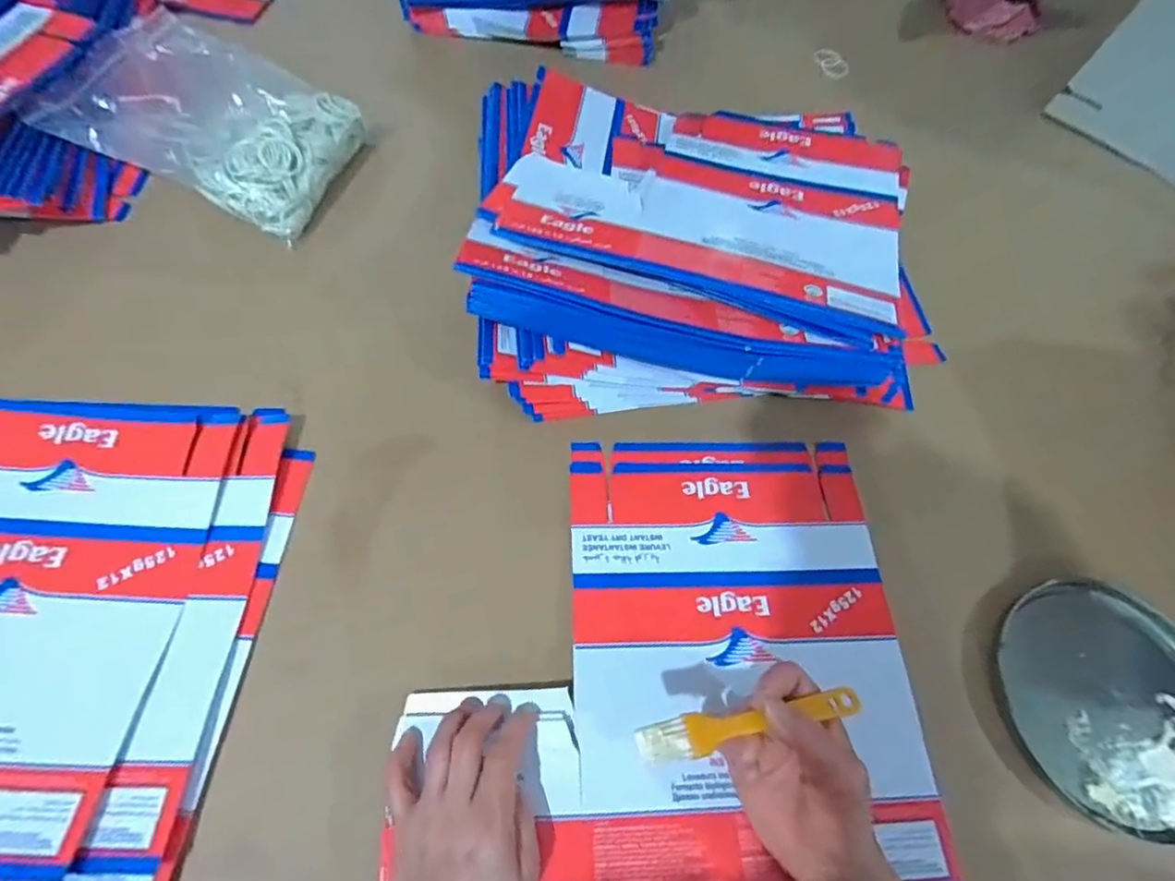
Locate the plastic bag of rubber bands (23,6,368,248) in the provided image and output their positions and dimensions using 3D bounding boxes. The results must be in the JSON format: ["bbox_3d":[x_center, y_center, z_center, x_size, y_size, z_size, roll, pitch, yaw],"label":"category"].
[{"bbox_3d":[-0.357,-0.309,0.583,0.237,0.076,0.198,16,62,3],"label":"plastic bag of rubber bands"}]

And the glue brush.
[{"bbox_3d":[0.093,0.159,0.335,0.140,0.008,0.020,-3,56,-20],"label":"glue brush"}]

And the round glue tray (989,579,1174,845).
[{"bbox_3d":[0.385,0.188,0.428,0.166,0.024,0.167,2,63,-5],"label":"round glue tray"}]

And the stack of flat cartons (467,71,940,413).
[{"bbox_3d":[0.110,-0.207,0.574,0.441,0.099,0.397,2,63,-5],"label":"stack of flat cartons"}]

